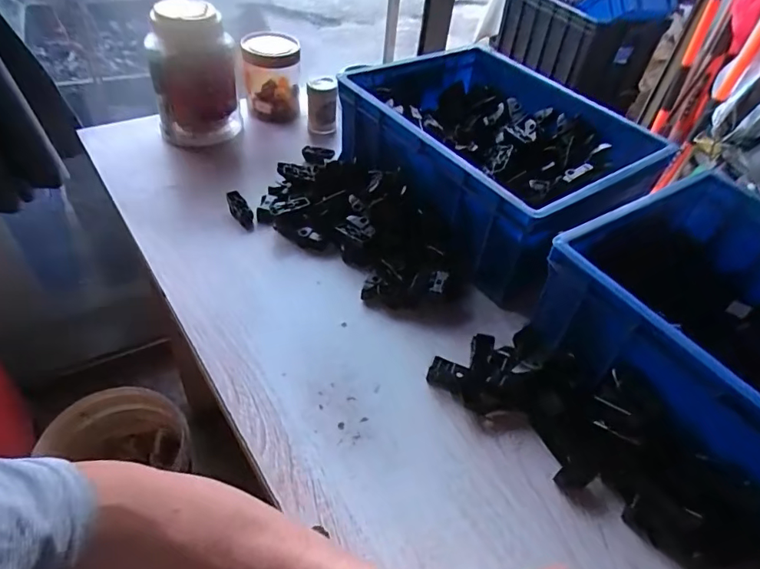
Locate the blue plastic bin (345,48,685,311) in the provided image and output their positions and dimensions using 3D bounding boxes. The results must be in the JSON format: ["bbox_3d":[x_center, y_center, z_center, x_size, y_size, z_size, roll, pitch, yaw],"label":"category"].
[{"bbox_3d":[0.138,-0.169,0.648,0.275,0.120,0.346,-25,54,-28],"label":"blue plastic bin"}]

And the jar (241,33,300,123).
[{"bbox_3d":[-0.164,-0.311,0.760,0.082,0.123,0.079,4,46,-4],"label":"jar"}]

